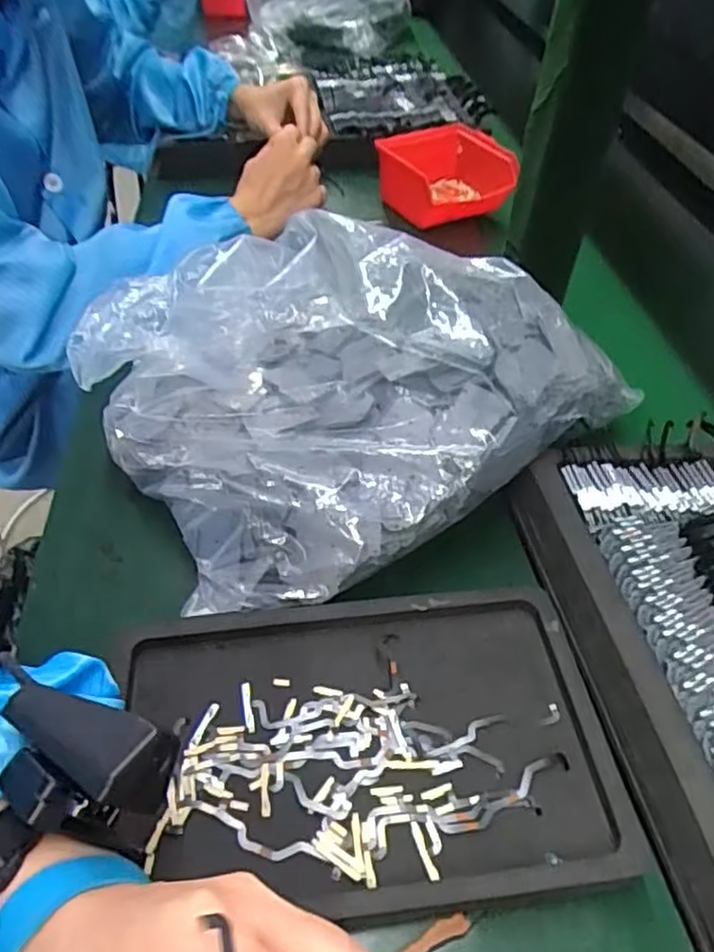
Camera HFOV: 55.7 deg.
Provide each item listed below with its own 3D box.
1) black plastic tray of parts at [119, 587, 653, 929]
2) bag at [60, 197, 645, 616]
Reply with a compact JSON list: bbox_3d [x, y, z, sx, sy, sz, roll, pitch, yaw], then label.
[{"bbox_3d":[0.005,0.132,0.346,0.240,0.021,0.160,-3,46,-7],"label":"black plastic tray of parts"},{"bbox_3d":[-0.002,-0.078,0.483,0.327,0.118,0.268,-22,51,-24],"label":"bag"}]

